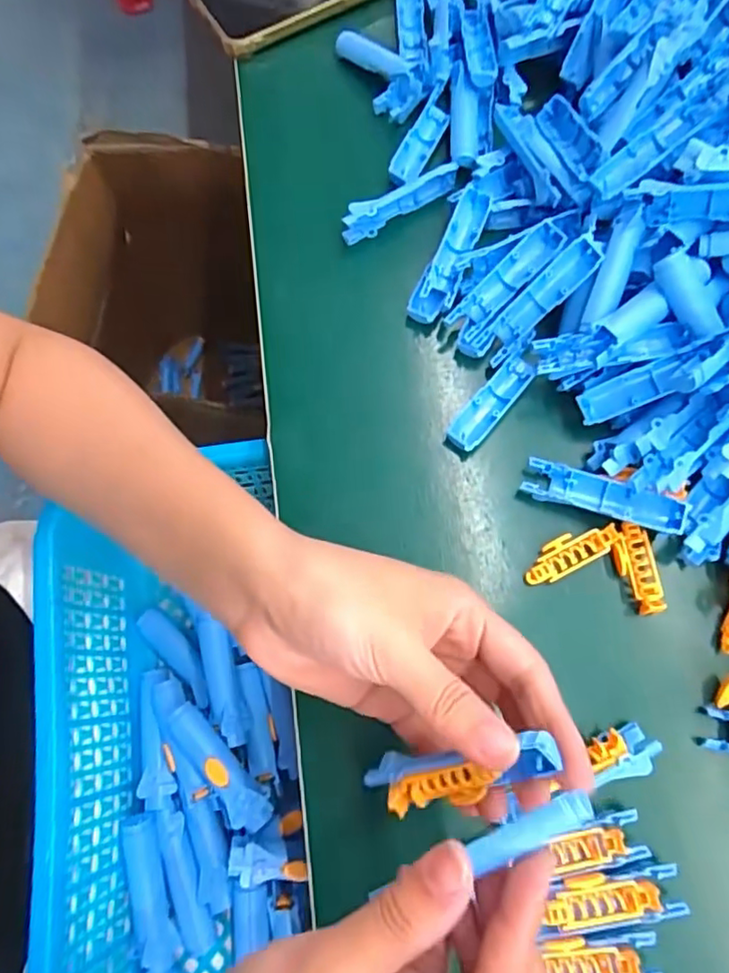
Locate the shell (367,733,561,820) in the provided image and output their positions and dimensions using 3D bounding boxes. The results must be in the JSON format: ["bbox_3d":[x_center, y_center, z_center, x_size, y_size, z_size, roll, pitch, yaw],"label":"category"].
[{"bbox_3d":[0.033,0.106,0.218,0.076,0.014,0.021,-24,70,28],"label":"shell"}]

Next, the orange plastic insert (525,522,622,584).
[{"bbox_3d":[0.102,0.033,0.297,0.048,0.011,0.018,-25,74,-9],"label":"orange plastic insert"}]

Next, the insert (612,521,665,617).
[{"bbox_3d":[0.134,0.040,0.292,0.019,0.008,0.043,-1,72,-1],"label":"insert"}]

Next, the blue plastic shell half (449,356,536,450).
[{"bbox_3d":[0.070,-0.046,0.324,0.017,0.009,0.064,40,76,11],"label":"blue plastic shell half"}]

